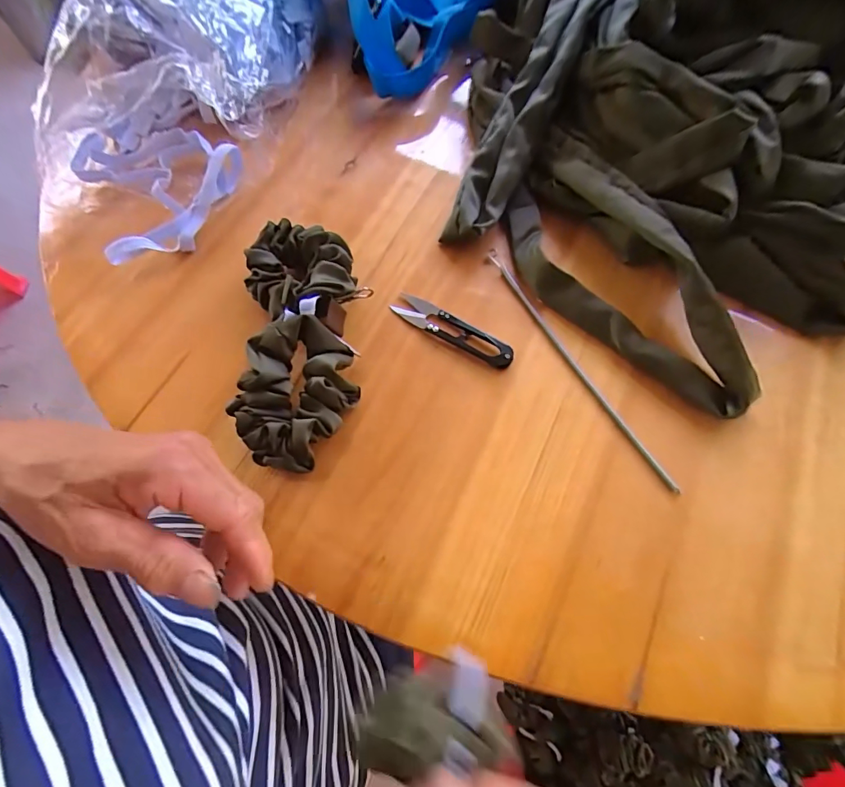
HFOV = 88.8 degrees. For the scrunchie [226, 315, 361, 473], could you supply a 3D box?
[{"bbox_3d":[-0.087,0.002,0.287,0.073,0.053,0.092,13,67,9],"label":"scrunchie"}]

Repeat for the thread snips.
[{"bbox_3d":[0.022,-0.049,0.330,0.104,0.009,0.023,33,71,17],"label":"thread snips"}]

